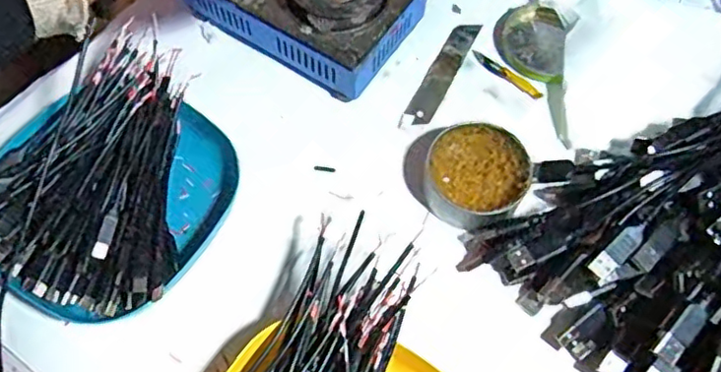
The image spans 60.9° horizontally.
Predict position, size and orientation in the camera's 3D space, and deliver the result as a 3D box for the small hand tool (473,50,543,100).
[{"bbox_3d":[0.104,-0.080,0.436,0.057,0.004,0.011,37,70,16],"label":"small hand tool"}]

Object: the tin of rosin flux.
[{"bbox_3d":[0.073,-0.008,0.383,0.061,0.023,0.060,0,65,0],"label":"tin of rosin flux"}]

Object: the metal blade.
[{"bbox_3d":[0.058,-0.080,0.438,0.020,0.004,0.102,25,67,13],"label":"metal blade"}]

